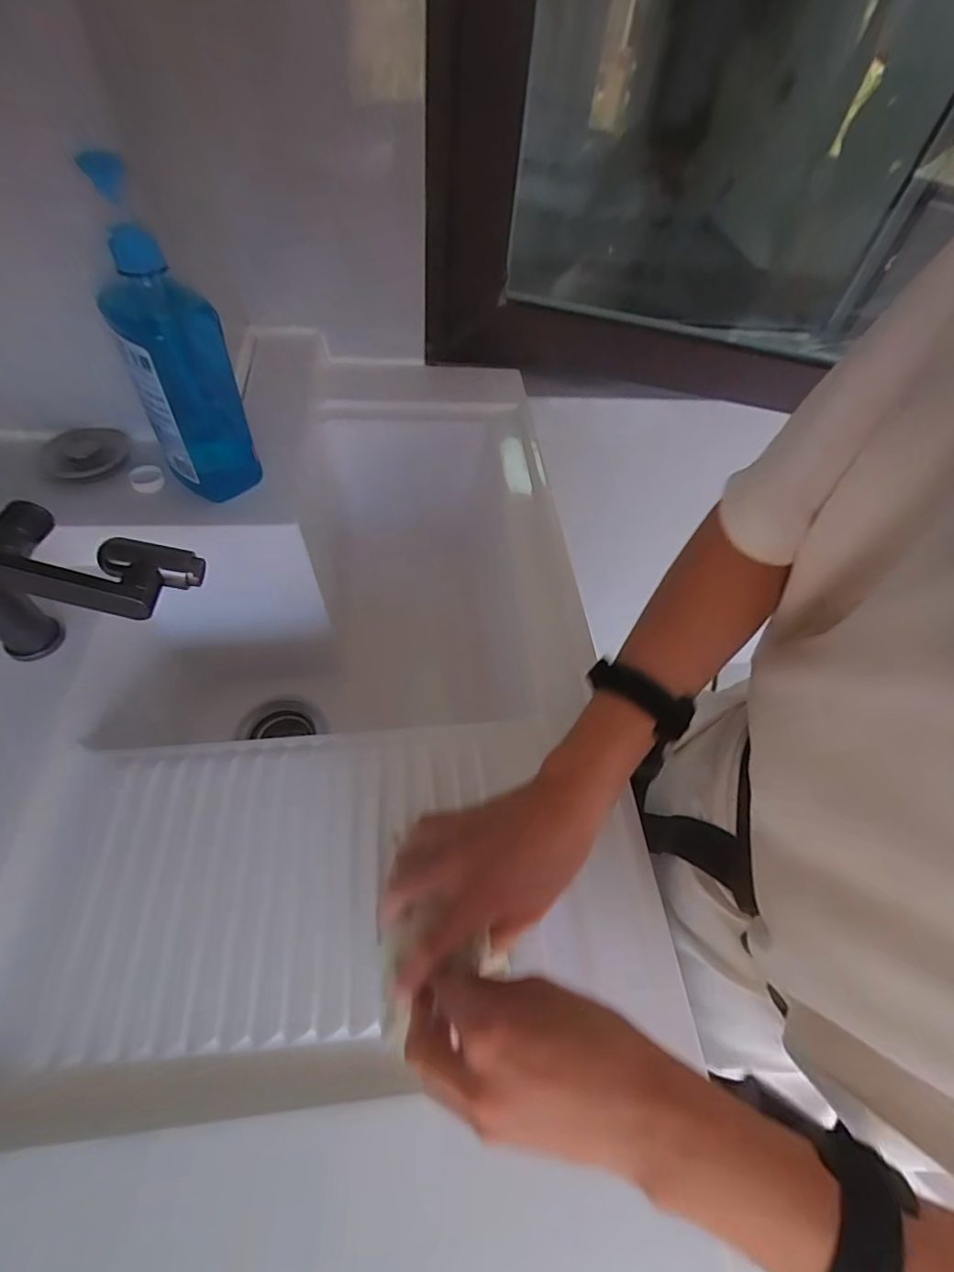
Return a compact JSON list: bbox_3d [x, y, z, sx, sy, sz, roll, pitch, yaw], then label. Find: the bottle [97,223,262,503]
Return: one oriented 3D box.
[{"bbox_3d":[-0.262,-0.233,0.492,0.084,0.215,0.060,-21,58,-20],"label":"bottle"}]

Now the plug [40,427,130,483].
[{"bbox_3d":[-0.405,-0.188,0.565,0.080,0.018,0.068,-16,56,-17],"label":"plug"}]

